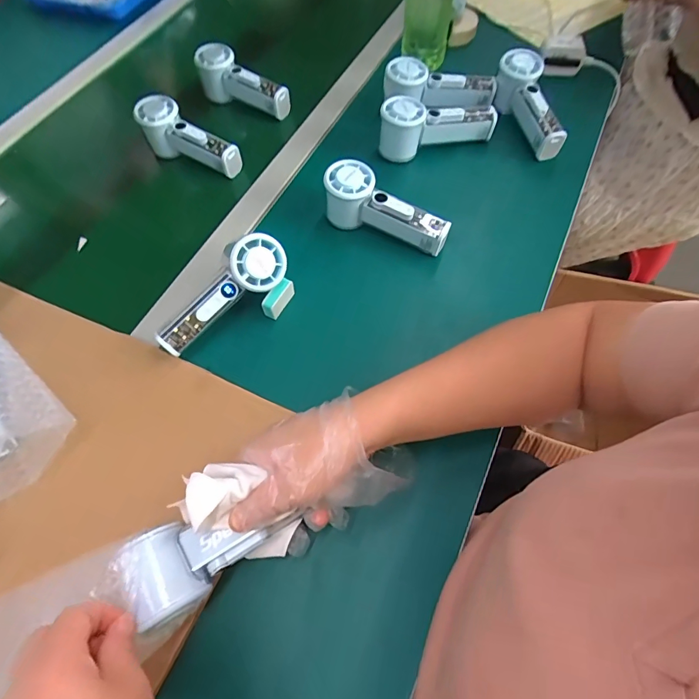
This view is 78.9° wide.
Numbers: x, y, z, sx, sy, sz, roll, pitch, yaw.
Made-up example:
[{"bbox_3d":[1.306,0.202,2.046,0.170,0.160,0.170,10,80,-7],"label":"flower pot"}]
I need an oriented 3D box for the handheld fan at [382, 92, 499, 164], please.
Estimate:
[{"bbox_3d":[0.112,-0.292,0.563,0.155,0.071,0.051,-9,61,-15],"label":"handheld fan"}]

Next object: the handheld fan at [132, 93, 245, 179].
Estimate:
[{"bbox_3d":[-0.215,-0.281,0.569,0.153,0.058,0.049,31,68,18],"label":"handheld fan"}]

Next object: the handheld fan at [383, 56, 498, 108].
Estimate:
[{"bbox_3d":[0.123,-0.366,0.590,0.151,0.059,0.046,-1,60,-19],"label":"handheld fan"}]

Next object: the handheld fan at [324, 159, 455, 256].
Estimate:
[{"bbox_3d":[0.040,-0.159,0.497,0.153,0.063,0.052,27,66,1],"label":"handheld fan"}]

